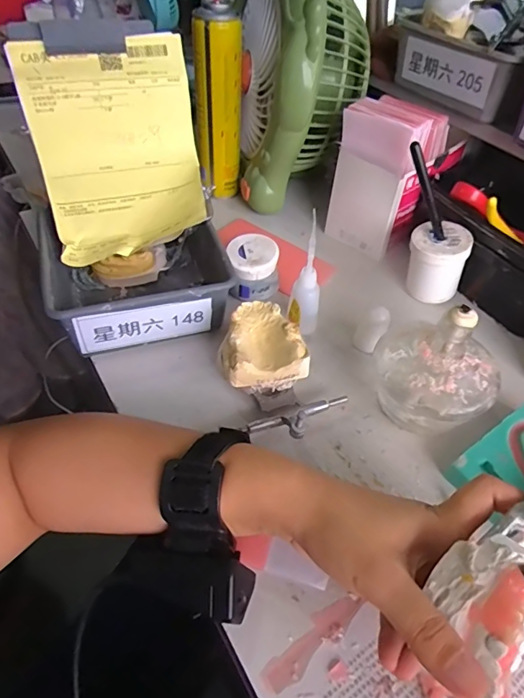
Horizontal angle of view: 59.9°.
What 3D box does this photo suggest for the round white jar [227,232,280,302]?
[{"bbox_3d":[-0.009,-0.082,0.450,0.048,0.043,0.049,1,47,-2],"label":"round white jar"}]

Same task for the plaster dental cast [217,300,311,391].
[{"bbox_3d":[-0.002,0.003,0.383,0.067,0.052,0.066,-5,48,-7],"label":"plaster dental cast"}]

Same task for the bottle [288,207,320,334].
[{"bbox_3d":[0.041,-0.059,0.405,0.026,0.114,0.022,3,47,0],"label":"bottle"}]

